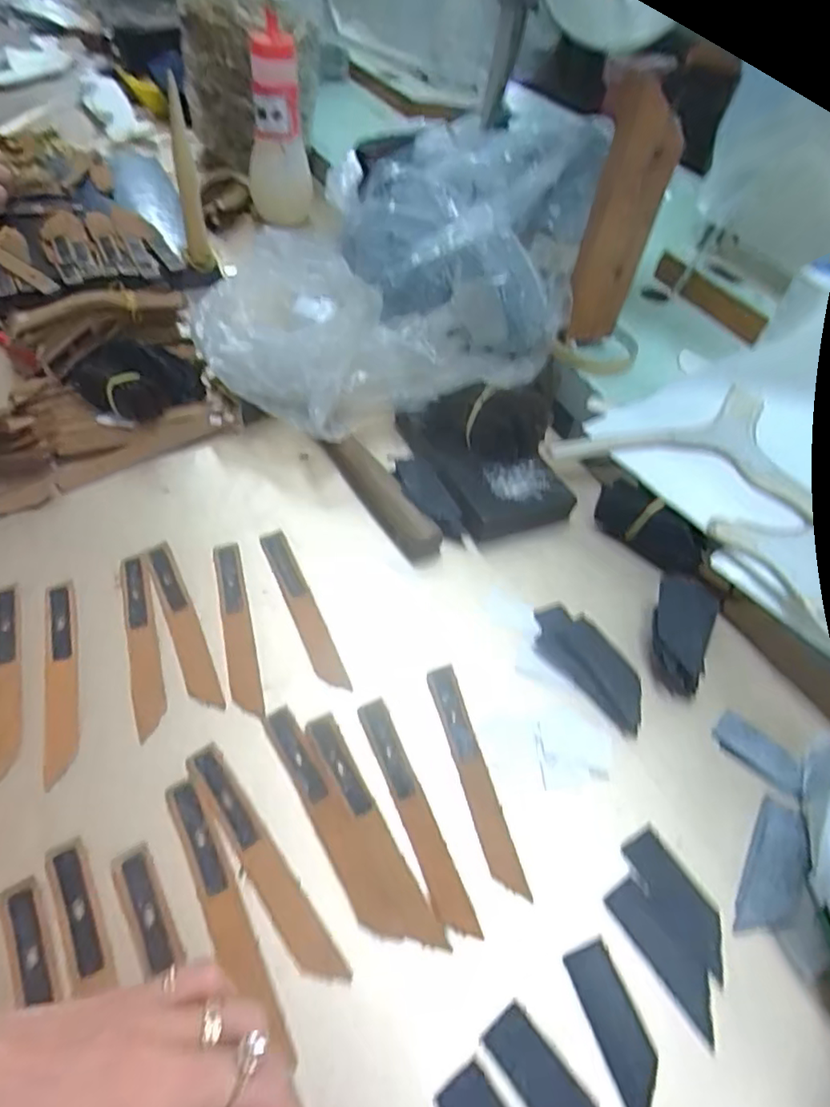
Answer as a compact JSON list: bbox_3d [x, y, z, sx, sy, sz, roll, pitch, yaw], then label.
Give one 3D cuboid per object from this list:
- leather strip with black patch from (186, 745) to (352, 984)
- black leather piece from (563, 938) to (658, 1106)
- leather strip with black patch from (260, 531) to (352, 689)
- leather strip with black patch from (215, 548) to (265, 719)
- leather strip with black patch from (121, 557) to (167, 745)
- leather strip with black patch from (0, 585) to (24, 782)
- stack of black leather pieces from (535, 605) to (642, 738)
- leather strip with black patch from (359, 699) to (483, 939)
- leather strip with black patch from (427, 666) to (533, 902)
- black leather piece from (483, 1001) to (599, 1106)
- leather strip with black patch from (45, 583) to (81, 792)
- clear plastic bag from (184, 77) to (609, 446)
[{"bbox_3d":[-0.073,0.144,0.295,0.018,0.005,0.124,-29,58,-27],"label":"leather strip with black patch"},{"bbox_3d":[0.087,0.202,0.265,0.022,0.004,0.062,-12,52,-16],"label":"black leather piece"},{"bbox_3d":[-0.071,0.034,0.392,0.016,0.006,0.125,-18,54,-20],"label":"leather strip with black patch"},{"bbox_3d":[-0.108,0.042,0.378,0.017,0.004,0.123,-10,51,-14],"label":"leather strip with black patch"},{"bbox_3d":[-0.161,0.051,0.368,0.016,0.005,0.122,-14,52,-17],"label":"leather strip with black patch"},{"bbox_3d":[-0.227,0.069,0.345,0.017,0.006,0.124,-13,55,-16],"label":"leather strip with black patch"},{"bbox_3d":[0.106,0.066,0.377,0.039,0.006,0.086,-32,60,-29],"label":"stack of black leather pieces"},{"bbox_3d":[-0.001,0.128,0.314,0.017,0.004,0.120,-16,53,-19],"label":"leather strip with black patch"},{"bbox_3d":[0.031,0.116,0.329,0.016,0.009,0.120,-10,51,-14],"label":"leather strip with black patch"},{"bbox_3d":[0.056,0.216,0.248,0.022,0.004,0.063,-30,59,-27],"label":"black leather piece"},{"bbox_3d":[-0.197,0.068,0.349,0.017,0.004,0.125,-13,52,-17],"label":"leather strip with black patch"},{"bbox_3d":[-0.010,-0.249,0.545,0.365,0.157,0.240,-28,58,-26],"label":"clear plastic bag"}]

